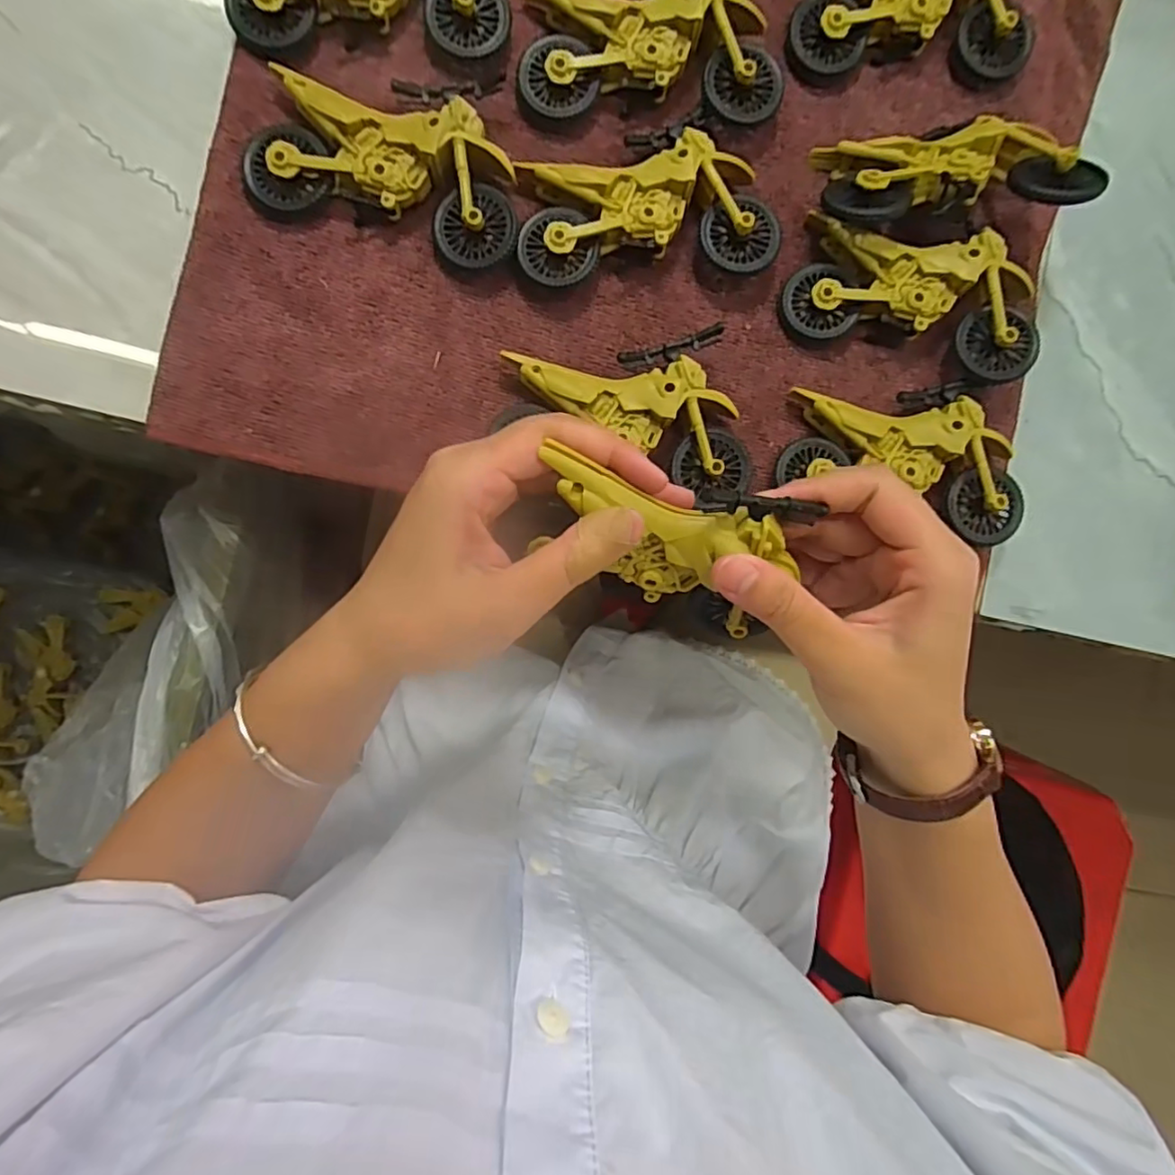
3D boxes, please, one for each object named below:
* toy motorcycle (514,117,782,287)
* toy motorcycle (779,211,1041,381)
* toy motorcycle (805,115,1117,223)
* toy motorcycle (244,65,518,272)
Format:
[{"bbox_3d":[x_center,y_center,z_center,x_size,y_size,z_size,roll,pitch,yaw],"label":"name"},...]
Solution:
[{"bbox_3d":[0.027,-0.174,0.277,0.112,0.022,0.065,-4,91,-5],"label":"toy motorcycle"},{"bbox_3d":[0.153,-0.136,0.287,0.112,0.029,0.058,17,89,-5],"label":"toy motorcycle"},{"bbox_3d":[0.168,-0.188,0.280,0.122,0.026,0.055,-6,65,0],"label":"toy motorcycle"},{"bbox_3d":[-0.084,-0.186,0.267,0.112,0.021,0.066,14,90,-5],"label":"toy motorcycle"}]

